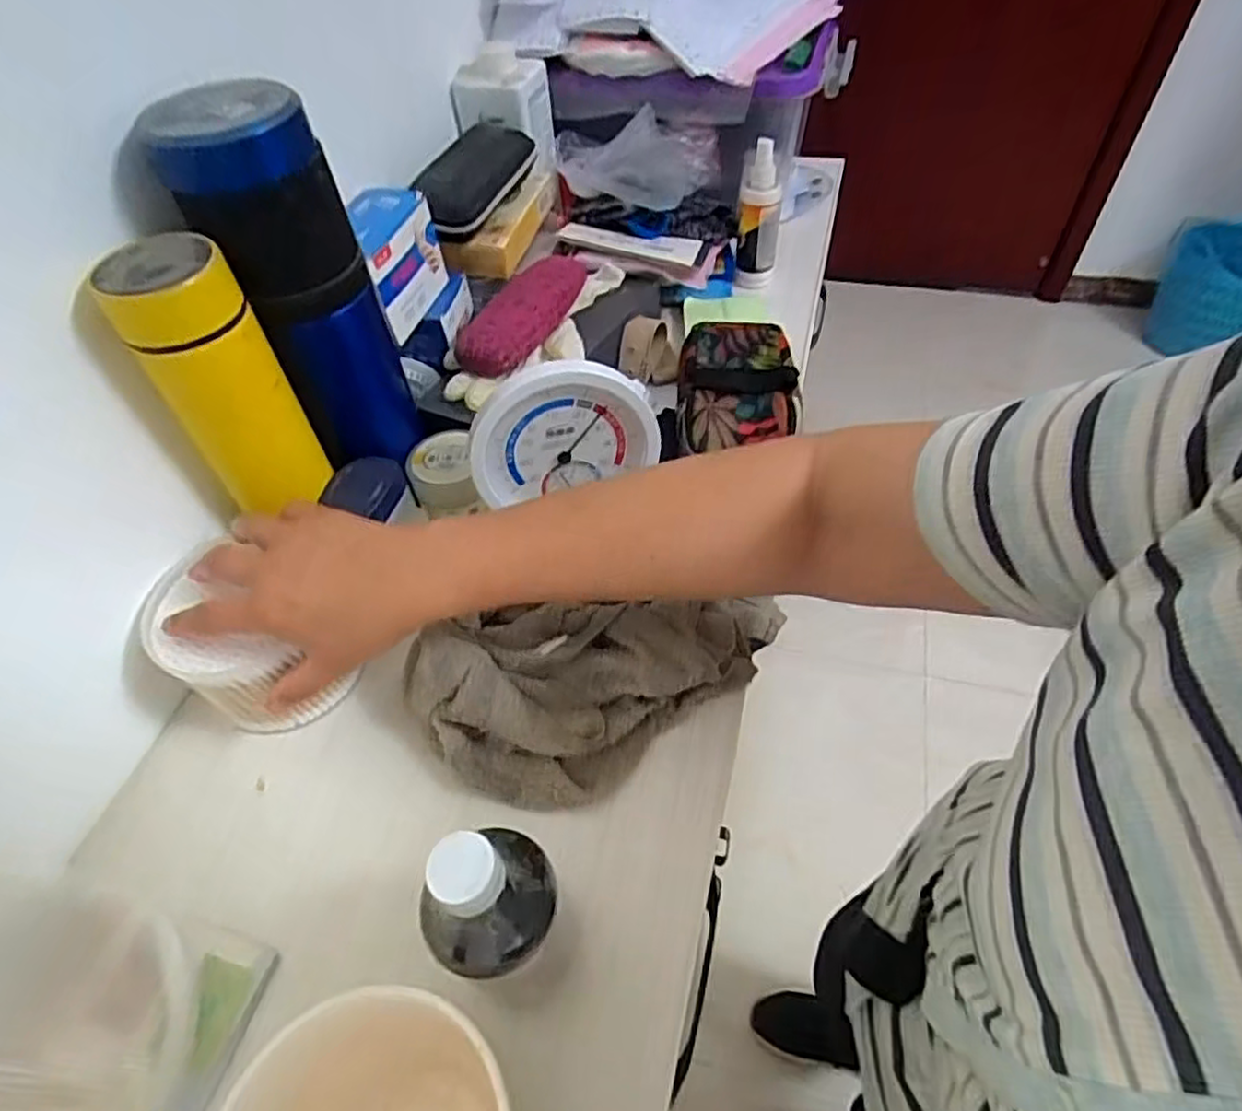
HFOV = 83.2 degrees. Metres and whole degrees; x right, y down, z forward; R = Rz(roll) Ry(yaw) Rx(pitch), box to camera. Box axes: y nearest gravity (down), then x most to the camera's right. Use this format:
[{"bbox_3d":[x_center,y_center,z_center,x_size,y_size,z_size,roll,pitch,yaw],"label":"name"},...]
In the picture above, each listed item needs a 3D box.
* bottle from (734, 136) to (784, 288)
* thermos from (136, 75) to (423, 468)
[{"bbox_3d":[0.136,-0.333,0.685,0.040,0.128,0.044,1,51,5],"label":"bottle"},{"bbox_3d":[-0.201,-0.156,0.438,0.087,0.223,0.073,-6,51,0],"label":"thermos"}]

